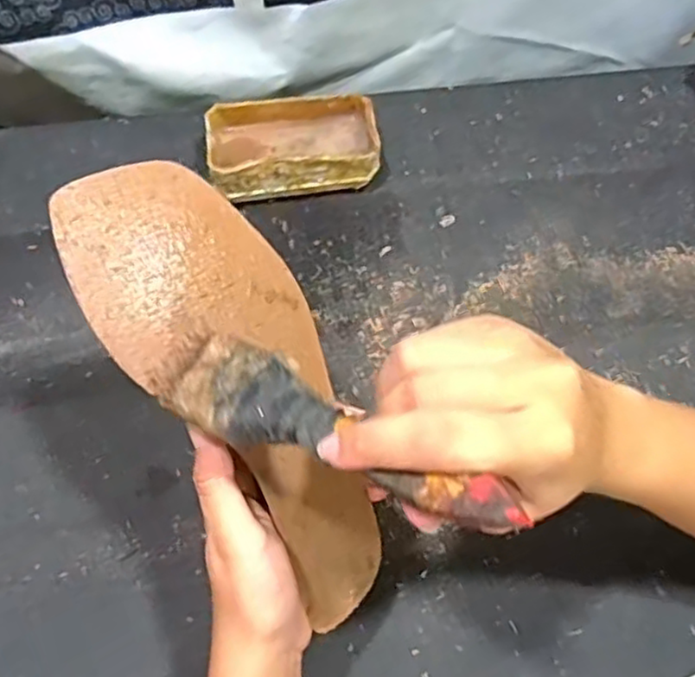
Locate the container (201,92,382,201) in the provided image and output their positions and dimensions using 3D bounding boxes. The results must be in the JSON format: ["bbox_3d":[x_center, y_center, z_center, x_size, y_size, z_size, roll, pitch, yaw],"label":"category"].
[{"bbox_3d":[-0.041,-0.146,0.528,0.124,0.043,0.073,-10,68,-5],"label":"container"}]

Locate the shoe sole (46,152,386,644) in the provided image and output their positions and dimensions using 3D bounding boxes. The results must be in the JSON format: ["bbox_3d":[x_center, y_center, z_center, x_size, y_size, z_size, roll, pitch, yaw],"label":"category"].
[{"bbox_3d":[-0.042,0.030,0.321,0.085,0.041,0.236,-32,105,-13],"label":"shoe sole"}]

